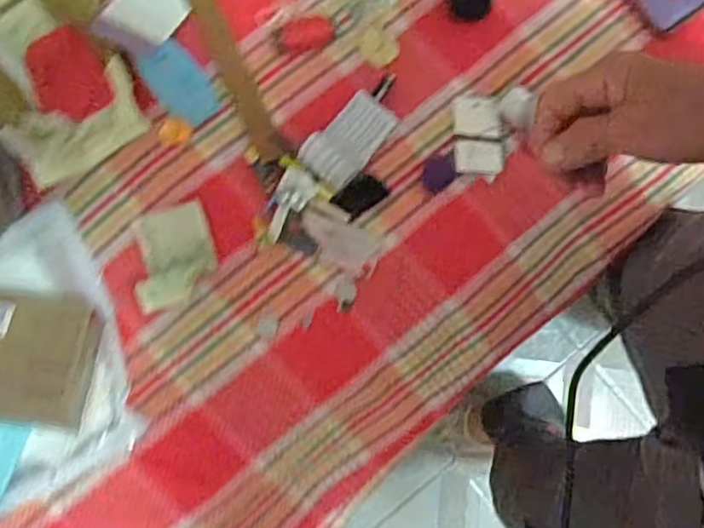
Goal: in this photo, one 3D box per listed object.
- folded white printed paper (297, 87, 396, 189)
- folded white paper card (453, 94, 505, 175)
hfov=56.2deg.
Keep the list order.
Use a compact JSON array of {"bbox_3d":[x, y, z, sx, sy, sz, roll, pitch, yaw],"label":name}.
[{"bbox_3d":[-0.001,-0.110,0.583,0.048,0.025,0.084,42,85,3],"label":"folded white printed paper"},{"bbox_3d":[0.114,-0.118,0.598,0.043,0.008,0.073,1,84,-1],"label":"folded white paper card"}]

